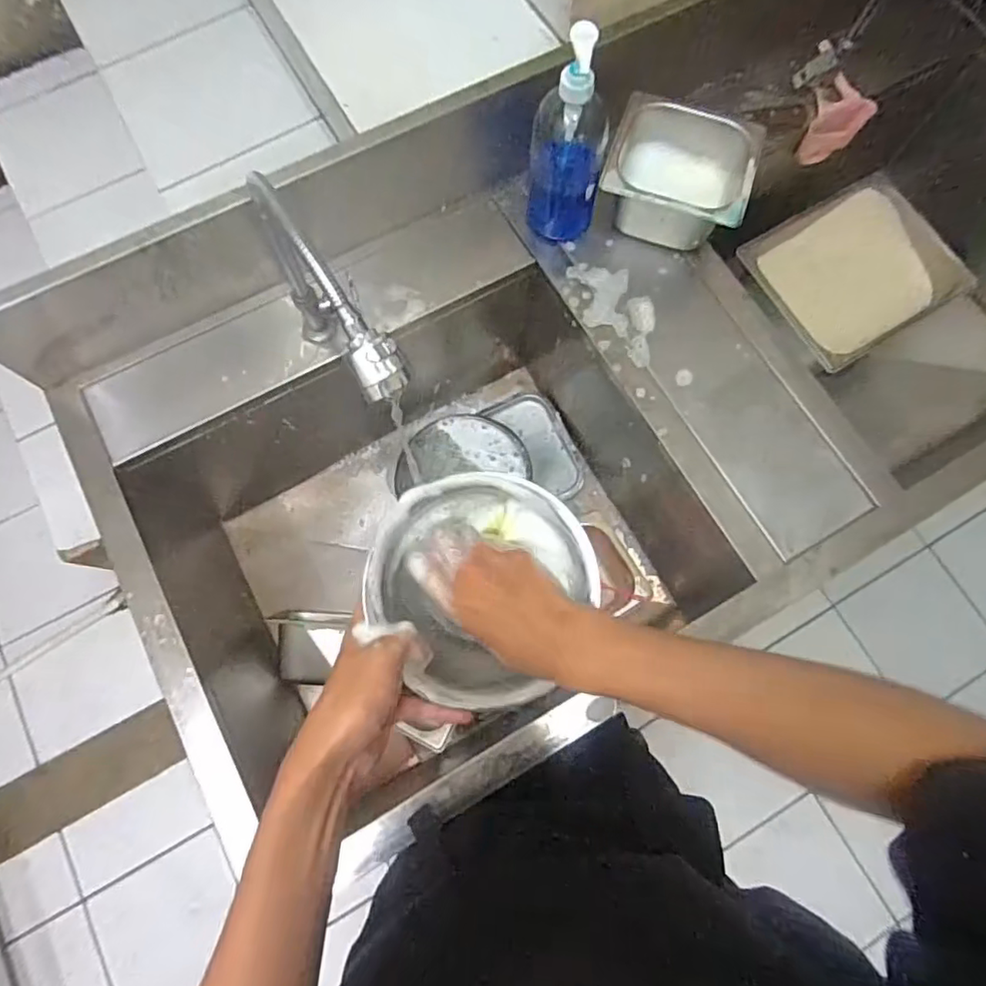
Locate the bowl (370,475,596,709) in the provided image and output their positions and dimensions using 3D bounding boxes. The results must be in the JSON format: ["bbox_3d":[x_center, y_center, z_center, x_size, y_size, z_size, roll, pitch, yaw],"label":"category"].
[{"bbox_3d":[-0.007,0.072,0.468,0.167,0.063,0.170,0,74,0],"label":"bowl"}]

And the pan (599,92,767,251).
[{"bbox_3d":[0.241,-0.411,0.785,0.178,0.094,0.164,19,75,5],"label":"pan"}]

